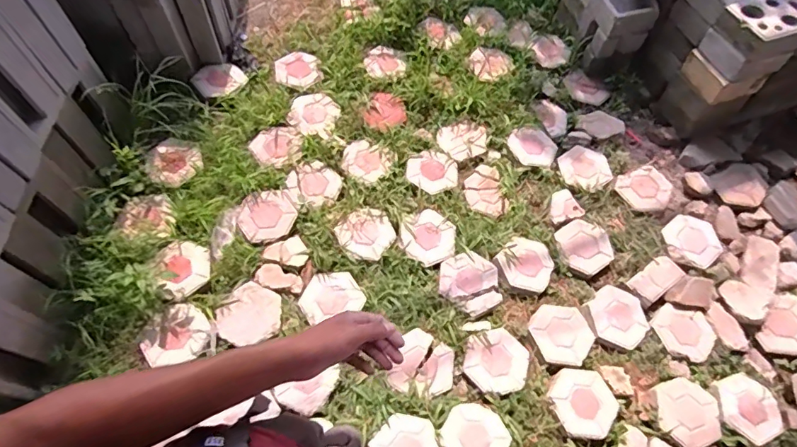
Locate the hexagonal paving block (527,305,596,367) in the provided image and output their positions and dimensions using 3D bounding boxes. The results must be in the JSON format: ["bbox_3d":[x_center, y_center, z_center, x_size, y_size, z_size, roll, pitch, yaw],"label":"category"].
[{"bbox_3d":[0.546,0.364,1.529,0.215,0.040,0.204,7,63,0],"label":"hexagonal paving block"}]

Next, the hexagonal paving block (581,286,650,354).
[{"bbox_3d":[0.756,0.327,1.599,0.220,0.045,0.201,-33,70,-18],"label":"hexagonal paving block"}]

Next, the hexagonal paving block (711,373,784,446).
[{"bbox_3d":[1.104,0.587,1.466,0.174,0.051,0.204,-4,64,-5],"label":"hexagonal paving block"}]

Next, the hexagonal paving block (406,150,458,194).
[{"bbox_3d":[0.132,-0.200,1.774,0.192,0.030,0.182,5,63,-1],"label":"hexagonal paving block"}]

